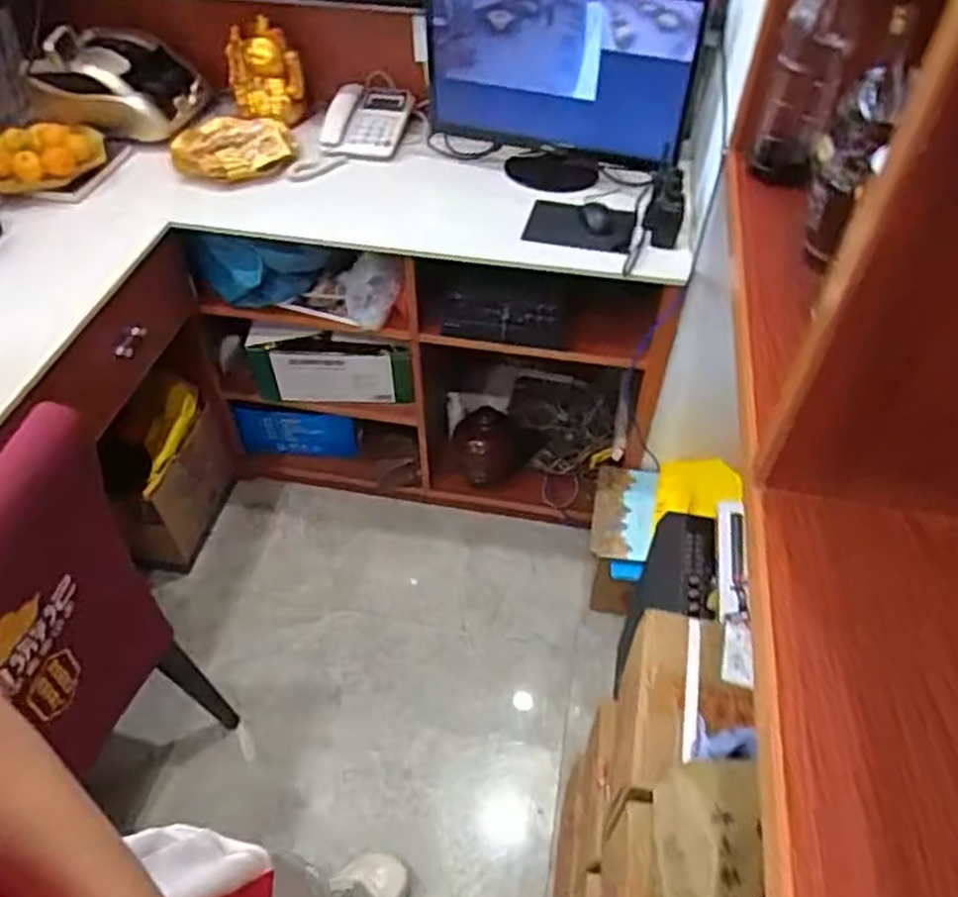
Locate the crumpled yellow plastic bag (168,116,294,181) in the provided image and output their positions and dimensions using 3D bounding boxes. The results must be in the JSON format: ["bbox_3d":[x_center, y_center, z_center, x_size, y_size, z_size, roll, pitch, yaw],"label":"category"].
[{"bbox_3d":[-0.510,-0.614,1.513,0.225,0.057,0.179,-14,50,-13],"label":"crumpled yellow plastic bag"}]

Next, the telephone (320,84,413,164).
[{"bbox_3d":[-0.246,-0.686,1.554,0.187,0.084,0.162,6,48,4],"label":"telephone"}]

